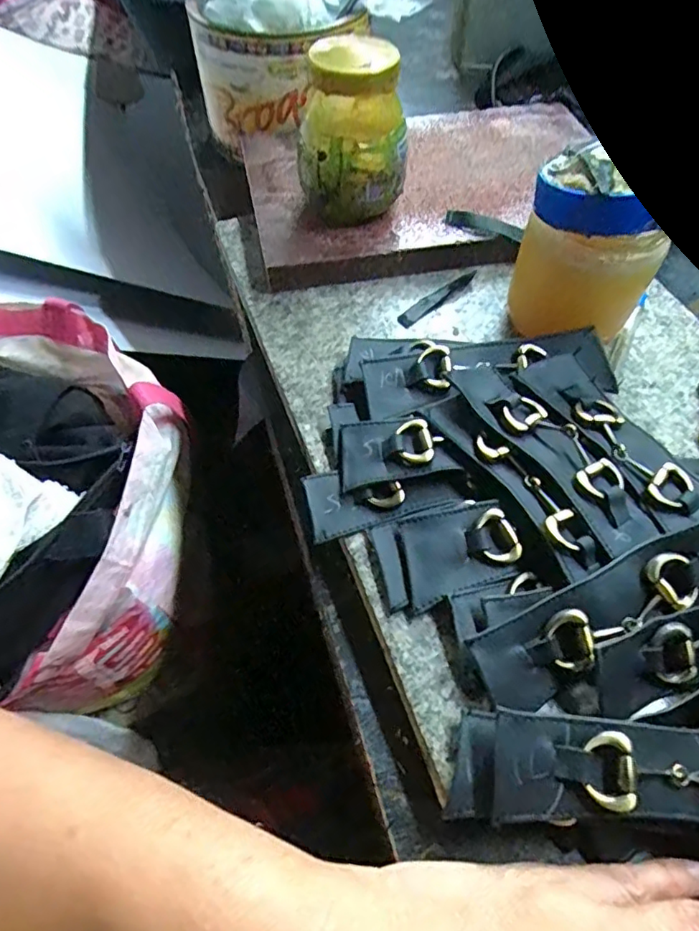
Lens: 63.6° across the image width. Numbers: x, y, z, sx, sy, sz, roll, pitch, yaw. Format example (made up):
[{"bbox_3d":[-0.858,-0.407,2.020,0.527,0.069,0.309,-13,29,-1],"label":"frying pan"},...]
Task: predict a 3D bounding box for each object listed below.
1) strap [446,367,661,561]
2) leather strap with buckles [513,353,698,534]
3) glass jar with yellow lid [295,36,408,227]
[{"bbox_3d":[0.101,-0.011,0.277,0.038,0.008,0.119,-29,61,-18],"label":"strap"},{"bbox_3d":[0.134,-0.015,0.283,0.032,0.010,0.110,-27,60,-17],"label":"leather strap with buckles"},{"bbox_3d":[0.003,-0.205,0.361,0.059,0.099,0.052,-27,60,-17],"label":"glass jar with yellow lid"}]

